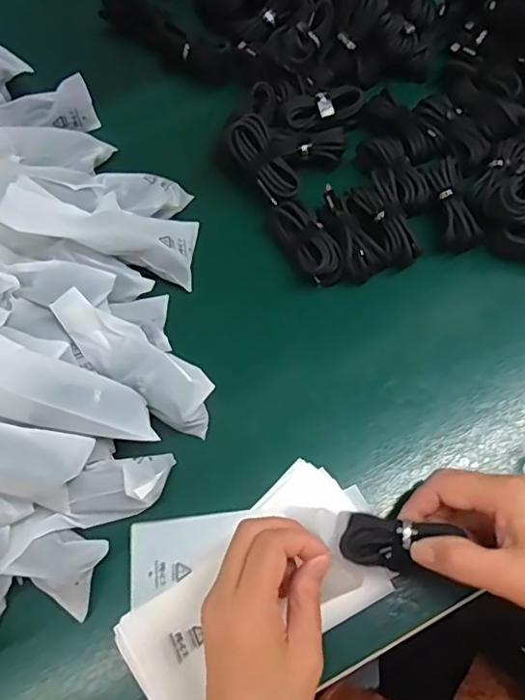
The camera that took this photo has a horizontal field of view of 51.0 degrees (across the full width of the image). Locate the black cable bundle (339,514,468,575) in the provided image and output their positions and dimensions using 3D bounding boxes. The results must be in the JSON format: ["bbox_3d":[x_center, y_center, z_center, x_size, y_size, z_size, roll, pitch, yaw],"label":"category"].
[{"bbox_3d":[0.085,0.116,0.333,0.074,0.016,0.034,-5,76,-3],"label":"black cable bundle"}]

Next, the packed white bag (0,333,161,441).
[{"bbox_3d":[-0.147,0.027,0.370,0.149,0.023,0.050,21,76,-17],"label":"packed white bag"}]

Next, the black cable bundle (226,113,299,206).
[{"bbox_3d":[0.002,-0.159,0.458,0.034,0.021,0.073,-36,98,-7],"label":"black cable bundle"}]

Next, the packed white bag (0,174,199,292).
[{"bbox_3d":[-0.122,-0.095,0.431,0.146,0.027,0.052,14,75,-24],"label":"packed white bag"}]

